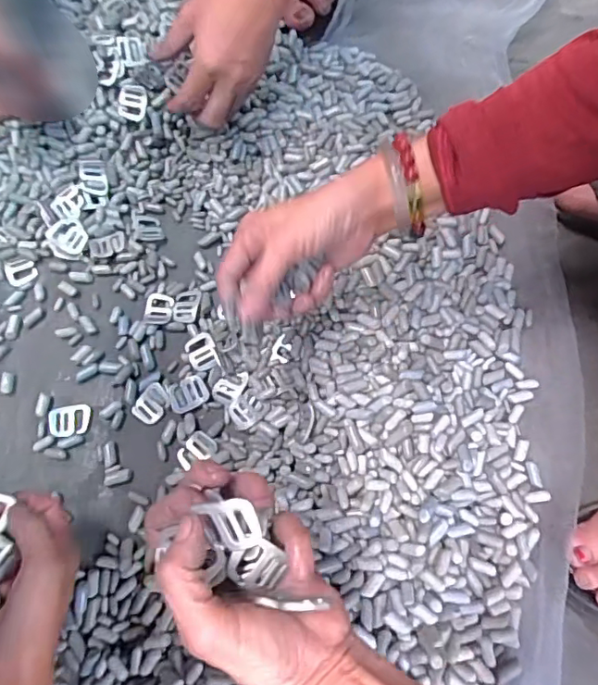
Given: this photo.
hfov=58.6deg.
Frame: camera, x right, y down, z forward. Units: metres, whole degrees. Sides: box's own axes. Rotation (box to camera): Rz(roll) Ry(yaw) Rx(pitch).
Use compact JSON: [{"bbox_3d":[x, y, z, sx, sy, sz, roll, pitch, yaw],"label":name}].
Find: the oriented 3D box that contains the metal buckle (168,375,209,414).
[{"bbox_3d":[-0.097,0.045,0.464,0.034,0.006,0.026,-24,92,-10],"label":"metal buckle"}]

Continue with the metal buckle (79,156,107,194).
[{"bbox_3d":[-0.202,-0.165,0.523,0.023,0.004,0.037,-11,94,-15],"label":"metal buckle"}]

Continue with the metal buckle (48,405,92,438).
[{"bbox_3d":[-0.197,0.067,0.456,0.035,0.004,0.028,-3,70,1],"label":"metal buckle"}]

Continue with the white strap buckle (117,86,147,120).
[{"bbox_3d":[-0.162,-0.234,0.518,0.027,0.004,0.031,4,98,-7],"label":"white strap buckle"}]

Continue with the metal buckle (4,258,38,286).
[{"bbox_3d":[-0.264,-0.068,0.506,0.027,0.005,0.026,-19,70,-5],"label":"metal buckle"}]

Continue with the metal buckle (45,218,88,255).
[{"bbox_3d":[-0.218,-0.100,0.505,0.032,0.006,0.033,-42,94,-14],"label":"metal buckle"}]

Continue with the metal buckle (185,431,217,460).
[{"bbox_3d":[-0.082,0.086,0.446,0.025,0.005,0.019,34,75,13],"label":"metal buckle"}]

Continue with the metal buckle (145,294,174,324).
[{"bbox_3d":[-0.129,-0.031,0.492,0.025,0.005,0.031,-1,70,2],"label":"metal buckle"}]

